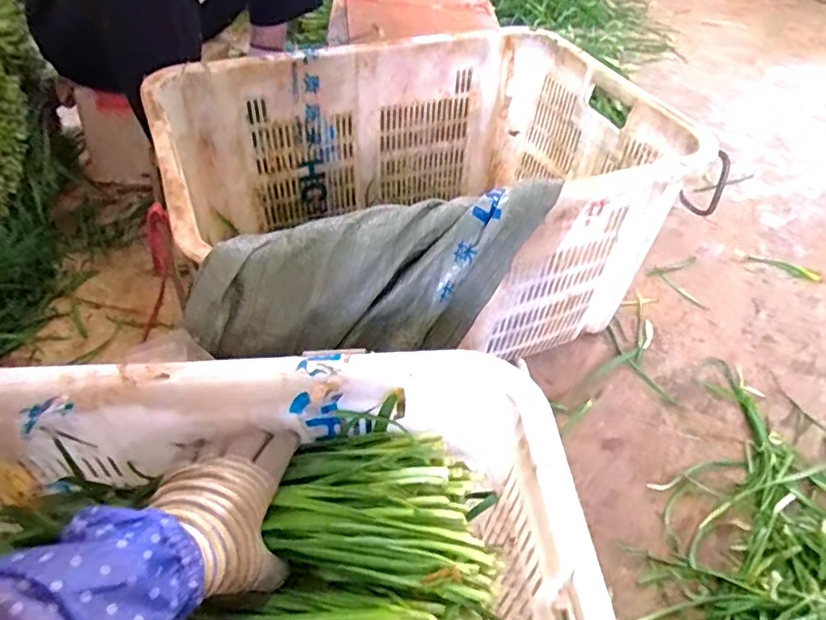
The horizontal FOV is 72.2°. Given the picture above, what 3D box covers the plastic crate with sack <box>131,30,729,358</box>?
[{"bbox_3d":[0.002,-0.158,0.855,0.659,0.304,0.439,-15,48,-18],"label":"plastic crate with sack"}]

